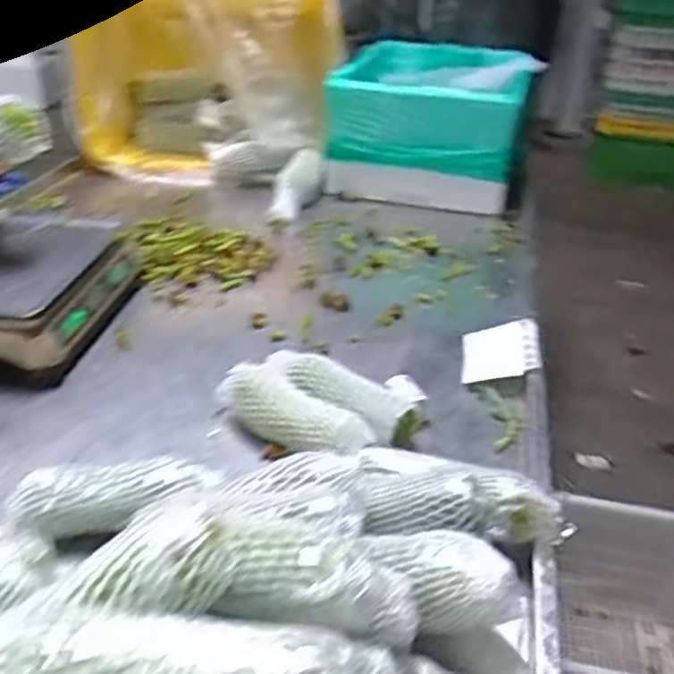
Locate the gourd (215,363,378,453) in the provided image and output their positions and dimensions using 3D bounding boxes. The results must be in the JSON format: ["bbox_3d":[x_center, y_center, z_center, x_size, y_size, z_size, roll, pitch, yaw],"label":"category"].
[{"bbox_3d":[-0.053,0.100,0.892,0.218,0.061,0.076,24,37,31],"label":"gourd"}]

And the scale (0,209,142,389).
[{"bbox_3d":[-0.499,-0.069,1.094,0.285,0.116,0.352,5,31,4],"label":"scale"}]

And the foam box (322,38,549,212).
[{"bbox_3d":[0.217,-0.496,1.651,0.448,0.330,0.240,18,34,23],"label":"foam box"}]

